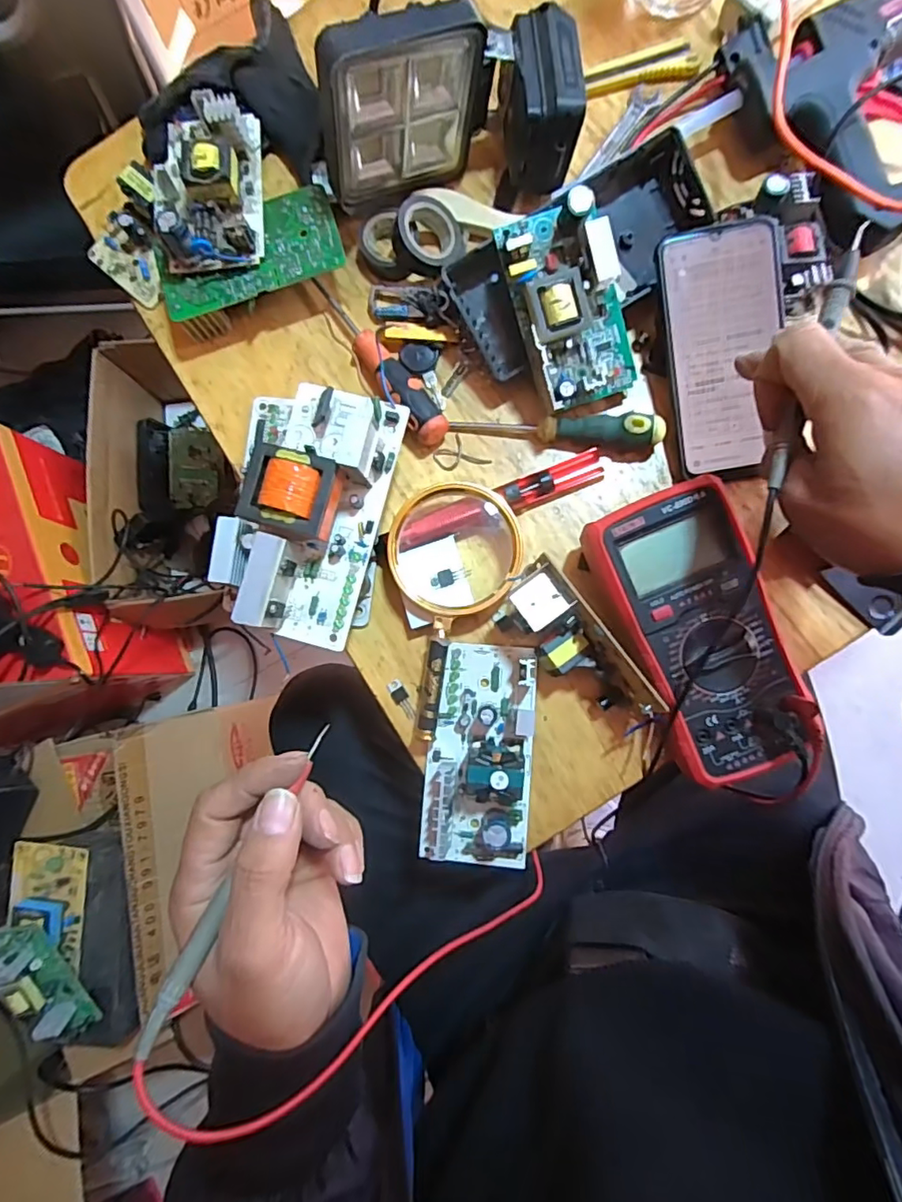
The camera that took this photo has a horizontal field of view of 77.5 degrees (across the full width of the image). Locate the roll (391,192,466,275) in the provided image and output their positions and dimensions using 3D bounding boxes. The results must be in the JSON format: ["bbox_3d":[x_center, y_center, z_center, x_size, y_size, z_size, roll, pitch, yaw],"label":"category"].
[{"bbox_3d":[-0.018,-0.273,0.423,0.052,0.027,0.051,0,91,-22],"label":"roll"}]

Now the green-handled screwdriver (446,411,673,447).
[{"bbox_3d":[0.068,-0.124,0.405,0.159,0.021,0.021,6,84,11],"label":"green-handled screwdriver"}]

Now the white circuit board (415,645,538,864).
[{"bbox_3d":[0.018,0.102,0.371,0.073,0.041,0.145,3,84,5],"label":"white circuit board"}]

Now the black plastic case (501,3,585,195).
[{"bbox_3d":[0.063,-0.348,0.402,0.050,0.069,0.093,-5,83,4],"label":"black plastic case"}]

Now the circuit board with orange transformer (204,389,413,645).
[{"bbox_3d":[-0.096,-0.061,0.354,0.095,0.042,0.161,15,85,6],"label":"circuit board with orange transformer"}]

